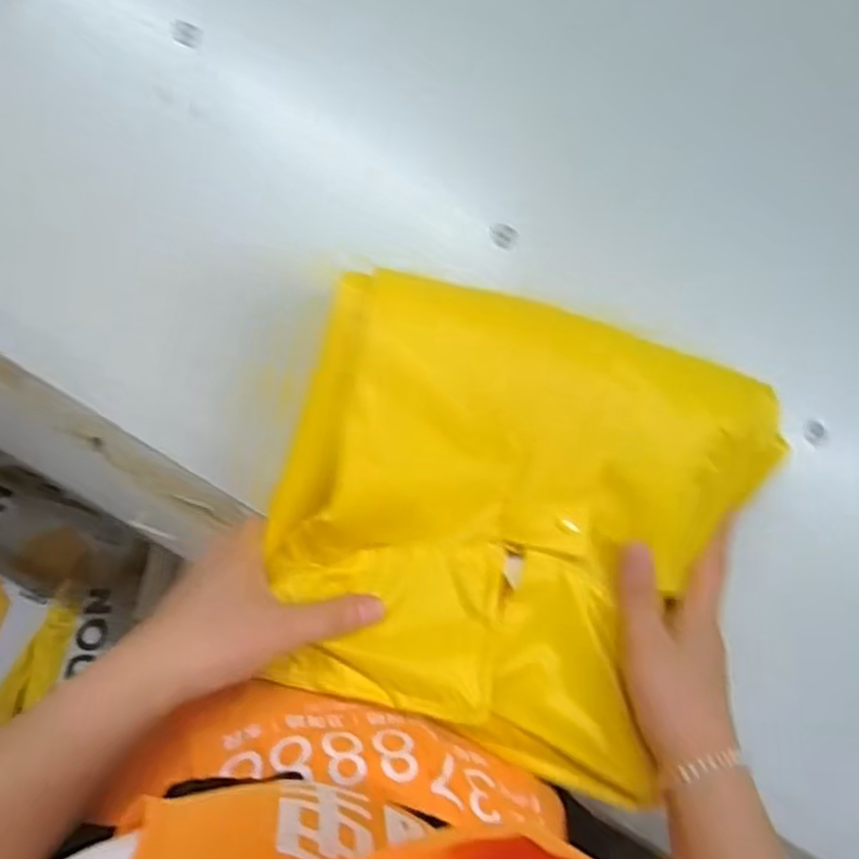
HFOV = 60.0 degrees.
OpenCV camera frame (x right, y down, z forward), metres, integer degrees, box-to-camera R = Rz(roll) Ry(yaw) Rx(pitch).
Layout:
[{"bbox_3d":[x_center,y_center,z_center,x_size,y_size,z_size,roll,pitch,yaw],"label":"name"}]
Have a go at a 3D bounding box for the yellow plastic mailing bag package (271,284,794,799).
[{"bbox_3d":[0.045,0.050,0.388,0.244,0.043,0.230,17,87,-2],"label":"yellow plastic mailing bag package"}]

